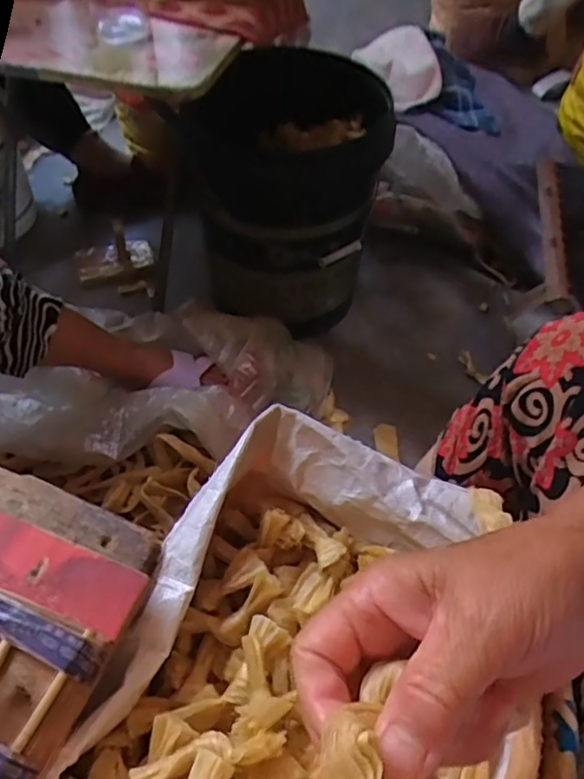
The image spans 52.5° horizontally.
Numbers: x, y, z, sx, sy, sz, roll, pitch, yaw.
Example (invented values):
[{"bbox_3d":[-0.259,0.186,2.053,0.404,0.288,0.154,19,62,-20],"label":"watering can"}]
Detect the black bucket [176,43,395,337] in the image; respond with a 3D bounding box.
[{"bbox_3d":[0.004,-0.307,0.933,0.259,0.365,0.275,0,53,-1],"label":"black bucket"}]

